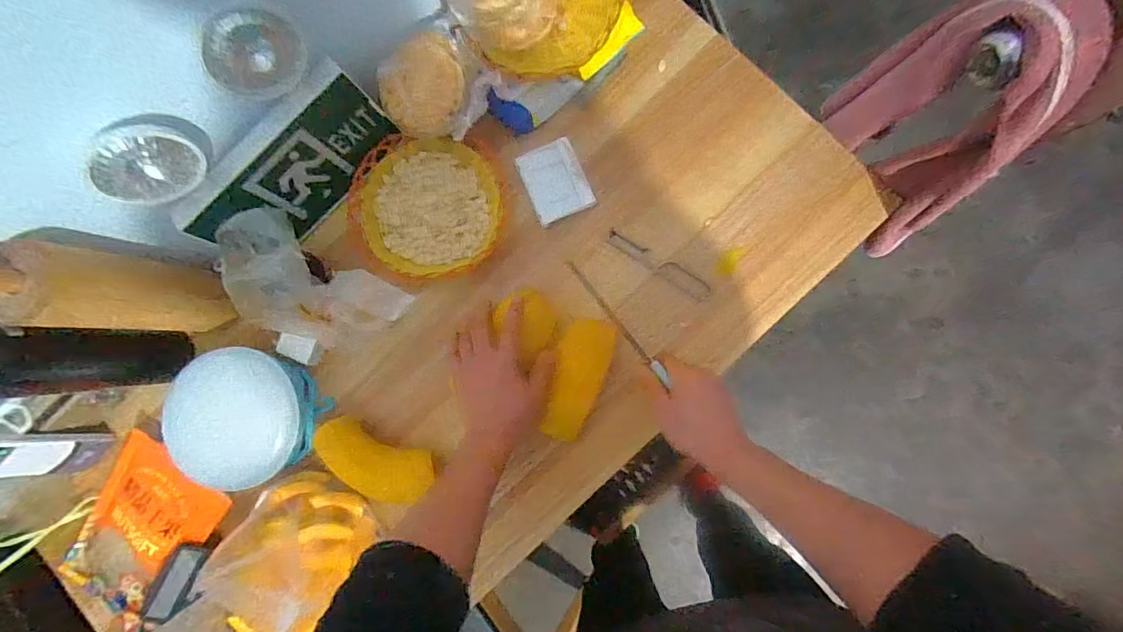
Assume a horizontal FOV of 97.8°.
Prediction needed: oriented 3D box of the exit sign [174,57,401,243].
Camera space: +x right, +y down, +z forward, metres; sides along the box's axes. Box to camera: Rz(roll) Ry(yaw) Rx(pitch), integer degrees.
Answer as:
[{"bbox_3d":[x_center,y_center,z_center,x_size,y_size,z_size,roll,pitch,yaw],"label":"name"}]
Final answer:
[{"bbox_3d":[-0.328,-0.175,0.603,0.263,0.145,0.054,-43,63,-1],"label":"exit sign"}]

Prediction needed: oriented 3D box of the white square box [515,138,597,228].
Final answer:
[{"bbox_3d":[-0.008,-0.175,0.637,0.075,0.015,0.095,-23,85,5],"label":"white square box"}]

